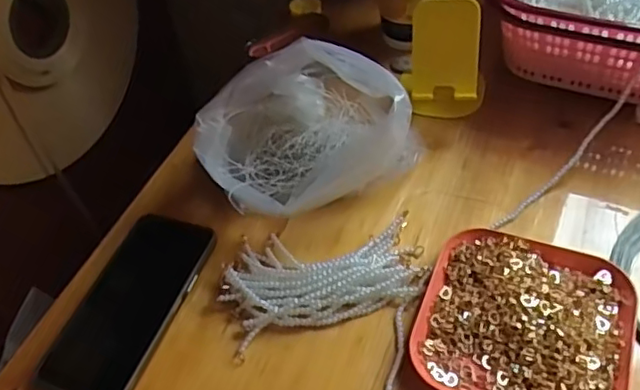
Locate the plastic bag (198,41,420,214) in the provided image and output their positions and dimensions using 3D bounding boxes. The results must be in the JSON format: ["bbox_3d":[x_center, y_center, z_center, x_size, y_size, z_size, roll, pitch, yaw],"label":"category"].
[{"bbox_3d":[-0.004,-0.056,0.513,0.159,0.116,0.132,12,52,16],"label":"plastic bag"}]

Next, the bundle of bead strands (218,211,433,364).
[{"bbox_3d":[0.000,0.057,0.479,0.160,0.024,0.092,-19,51,-9],"label":"bundle of bead strands"}]

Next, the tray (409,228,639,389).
[{"bbox_3d":[0.148,0.091,0.435,0.142,0.023,0.138,15,54,18],"label":"tray"}]

